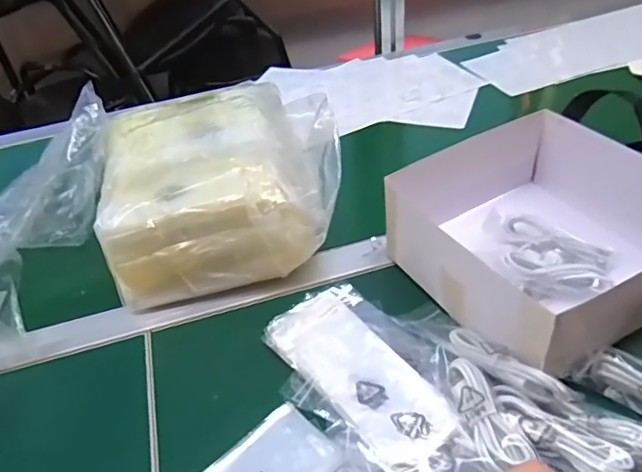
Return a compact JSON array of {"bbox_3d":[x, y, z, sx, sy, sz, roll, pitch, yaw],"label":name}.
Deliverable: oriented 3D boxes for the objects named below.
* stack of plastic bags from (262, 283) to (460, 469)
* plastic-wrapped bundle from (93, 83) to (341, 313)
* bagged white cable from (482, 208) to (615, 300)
[{"bbox_3d":[0.033,0.107,0.456,0.088,0.014,0.179,-28,44,-22],"label":"stack of plastic bags"},{"bbox_3d":[-0.101,-0.055,0.586,0.230,0.130,0.223,-9,40,-2],"label":"plastic-wrapped bundle"},{"bbox_3d":[0.211,0.012,0.516,0.101,0.031,0.108,0,41,8],"label":"bagged white cable"}]

